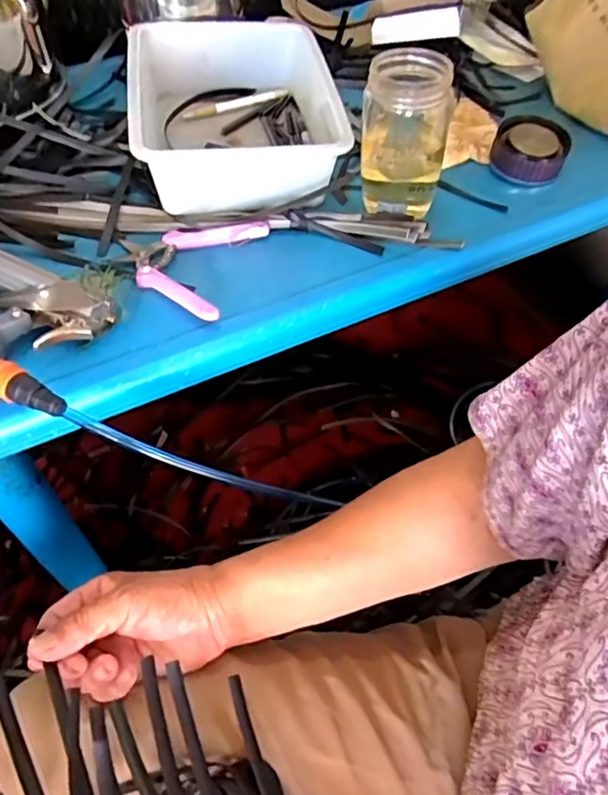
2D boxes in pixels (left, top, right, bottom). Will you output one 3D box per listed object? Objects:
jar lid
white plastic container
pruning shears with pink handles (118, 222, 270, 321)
[{"bbox_3d":[0.241,-0.263,0.638,0.076,0.038,0.077,14,52,10],"label":"jar lid"},{"bbox_3d":[-0.073,-0.311,0.643,0.201,0.091,0.259,-7,51,-7],"label":"white plastic container"},{"bbox_3d":[-0.114,-0.128,0.547,0.126,0.018,0.136,13,52,9],"label":"pruning shears with pink handles"}]

